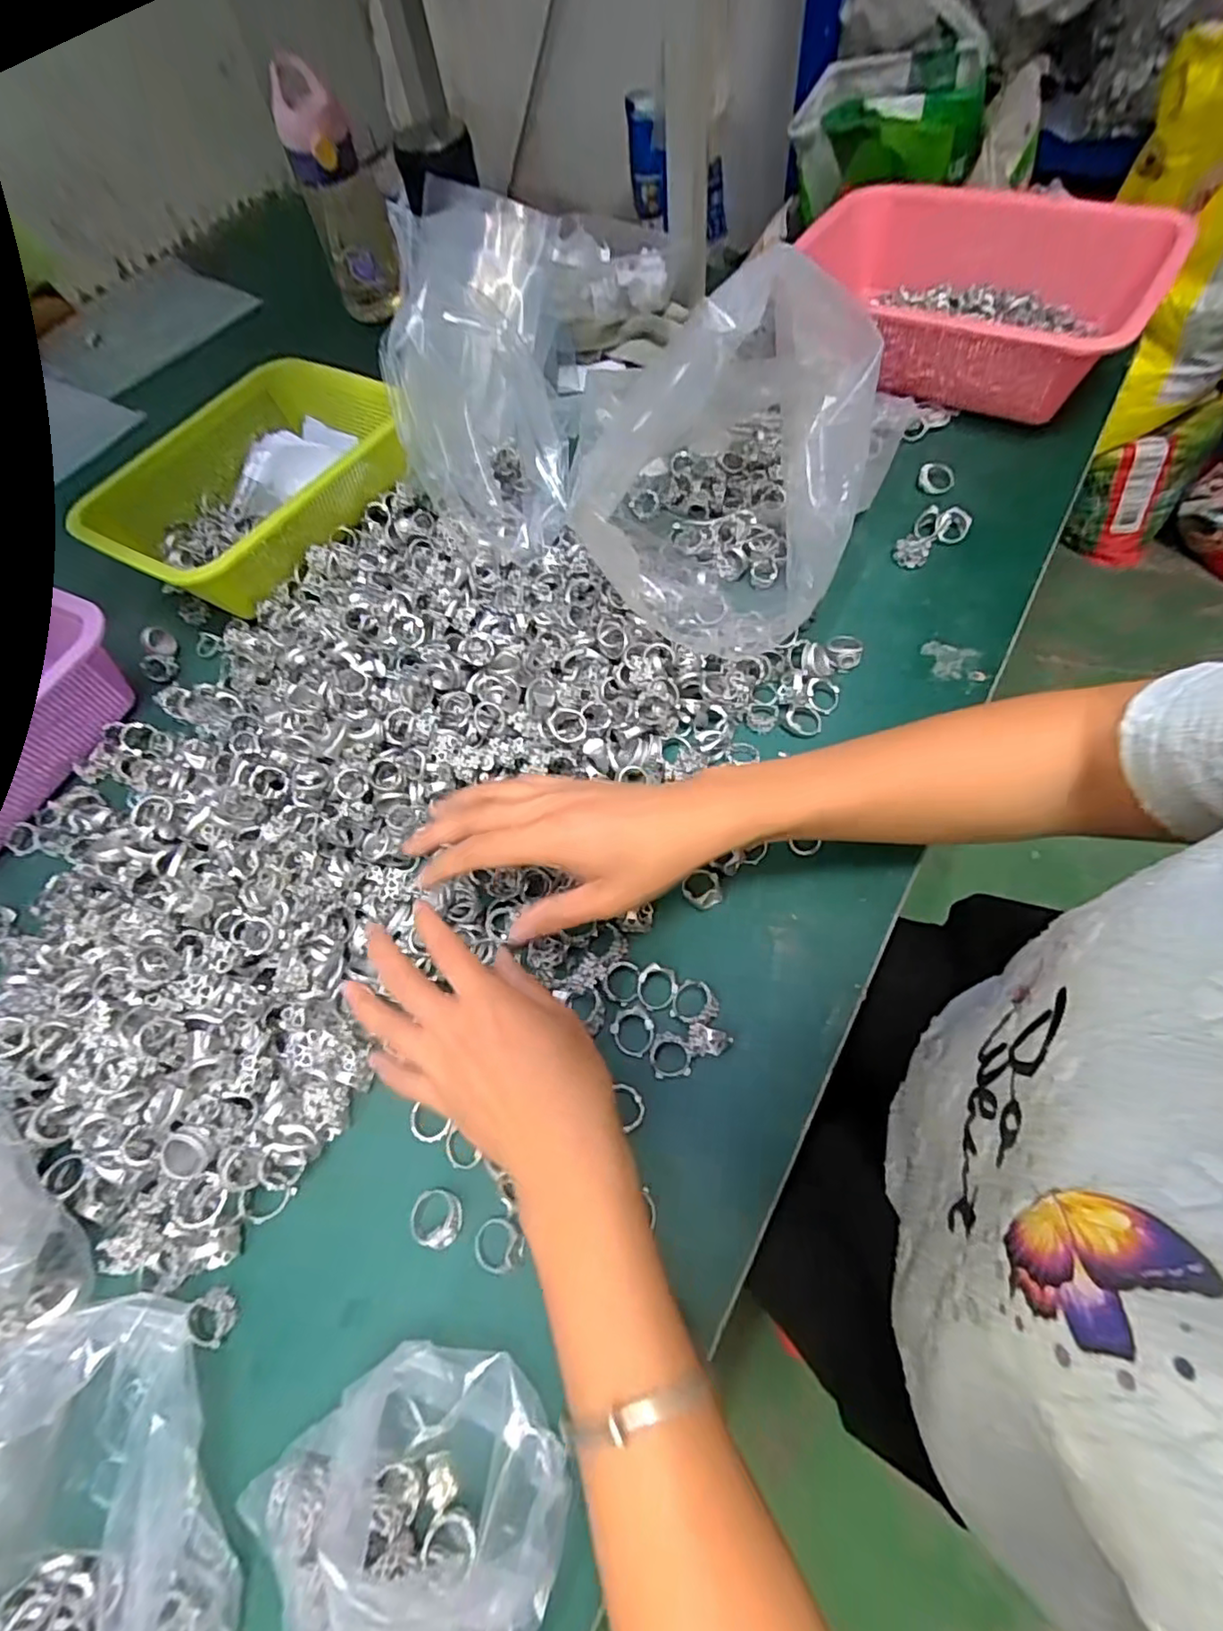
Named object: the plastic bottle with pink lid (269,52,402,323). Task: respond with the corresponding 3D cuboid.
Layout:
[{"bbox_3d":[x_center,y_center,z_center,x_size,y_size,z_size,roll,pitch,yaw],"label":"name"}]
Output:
[{"bbox_3d":[-0.285,-0.655,0.674,0.080,0.178,0.073,-23,65,-8],"label":"plastic bottle with pink lid"}]

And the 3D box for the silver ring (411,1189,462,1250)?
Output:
[{"bbox_3d":[-0.089,0.203,0.316,0.027,0.013,0.023,20,67,13],"label":"silver ring"}]

